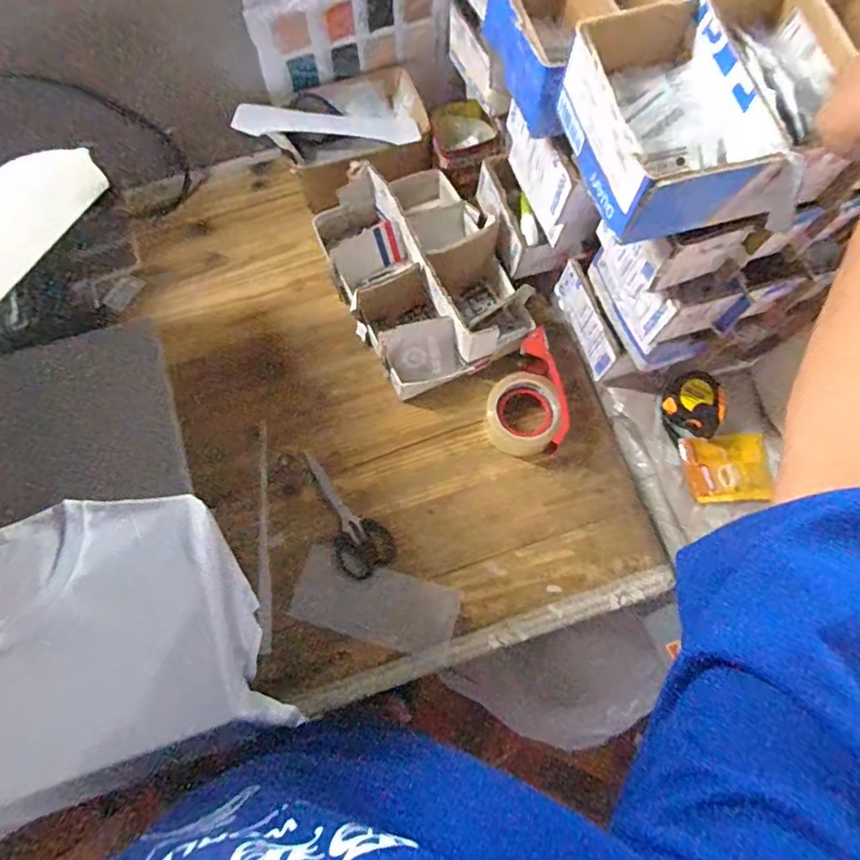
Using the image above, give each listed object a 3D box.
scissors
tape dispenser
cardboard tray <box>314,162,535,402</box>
[{"bbox_3d":[-0.120,0.112,0.707,0.071,0.004,0.171,-41,78,-13],"label":"scissors"},{"bbox_3d":[0.119,-0.042,0.724,0.105,0.058,0.150,-11,73,-5],"label":"tape dispenser"},{"bbox_3d":[-0.013,-0.218,0.764,0.225,0.107,0.309,-22,74,-8],"label":"cardboard tray"}]

